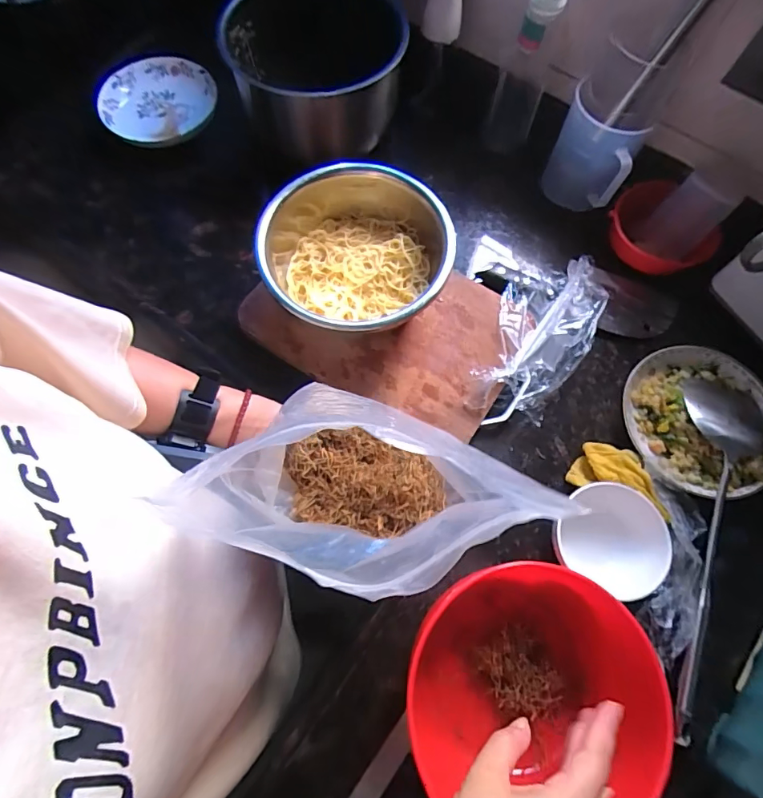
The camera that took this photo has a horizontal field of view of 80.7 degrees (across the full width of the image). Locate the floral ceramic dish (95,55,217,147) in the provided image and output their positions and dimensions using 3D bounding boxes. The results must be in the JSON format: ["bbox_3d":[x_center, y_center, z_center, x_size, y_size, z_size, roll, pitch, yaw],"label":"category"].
[{"bbox_3d":[-0.347,-0.460,0.698,0.165,0.033,0.155,-2,71,-2],"label":"floral ceramic dish"}]

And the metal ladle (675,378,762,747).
[{"bbox_3d":[0.349,0.148,0.466,0.076,0.033,0.378,17,71,5],"label":"metal ladle"}]

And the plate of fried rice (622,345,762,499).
[{"bbox_3d":[0.375,0.025,0.526,0.161,0.035,0.171,8,71,2],"label":"plate of fried rice"}]

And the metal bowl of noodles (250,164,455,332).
[{"bbox_3d":[-0.050,-0.165,0.534,0.221,0.100,0.206,0,71,-1],"label":"metal bowl of noodles"}]

